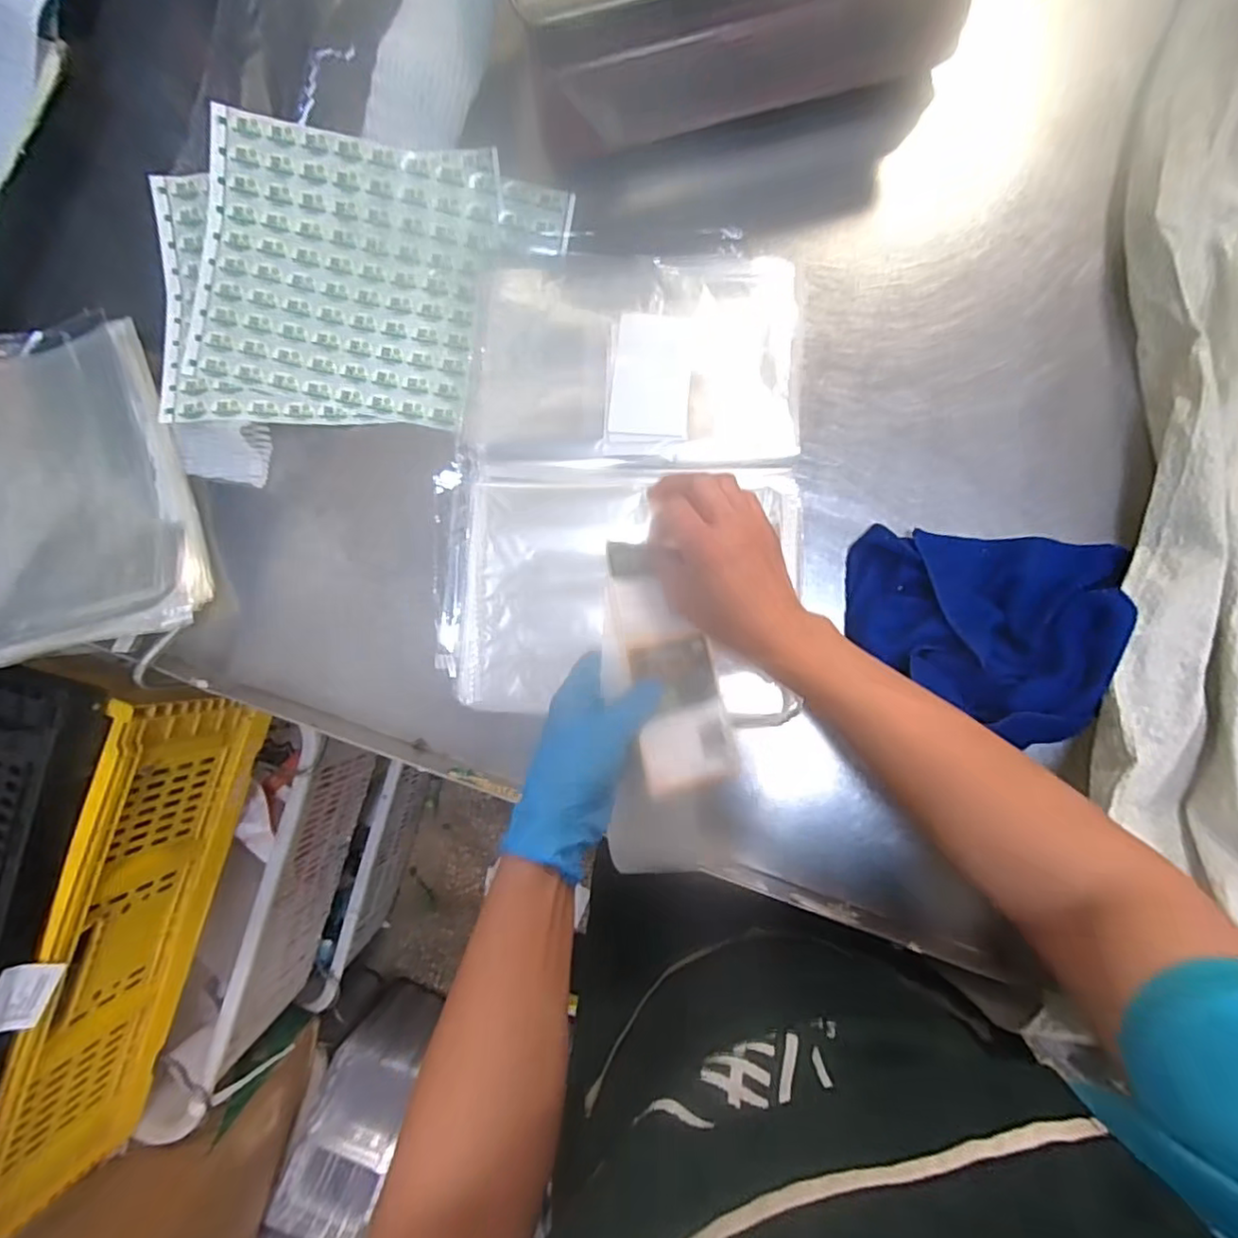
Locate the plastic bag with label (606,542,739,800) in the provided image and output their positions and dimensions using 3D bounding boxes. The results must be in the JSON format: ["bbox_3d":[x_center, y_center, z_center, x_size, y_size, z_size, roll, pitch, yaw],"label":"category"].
[{"bbox_3d":[0.030,0.027,0.416,0.060,0.020,0.173,-18,67,4],"label":"plastic bag with label"}]

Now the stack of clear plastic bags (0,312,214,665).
[{"bbox_3d":[-0.466,-0.112,0.506,0.207,0.032,0.271,-7,84,-6],"label":"stack of clear plastic bags"}]

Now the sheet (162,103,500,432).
[{"bbox_3d":[-0.233,-0.268,0.494,0.237,0.047,0.244,10,87,7],"label":"sheet"}]

